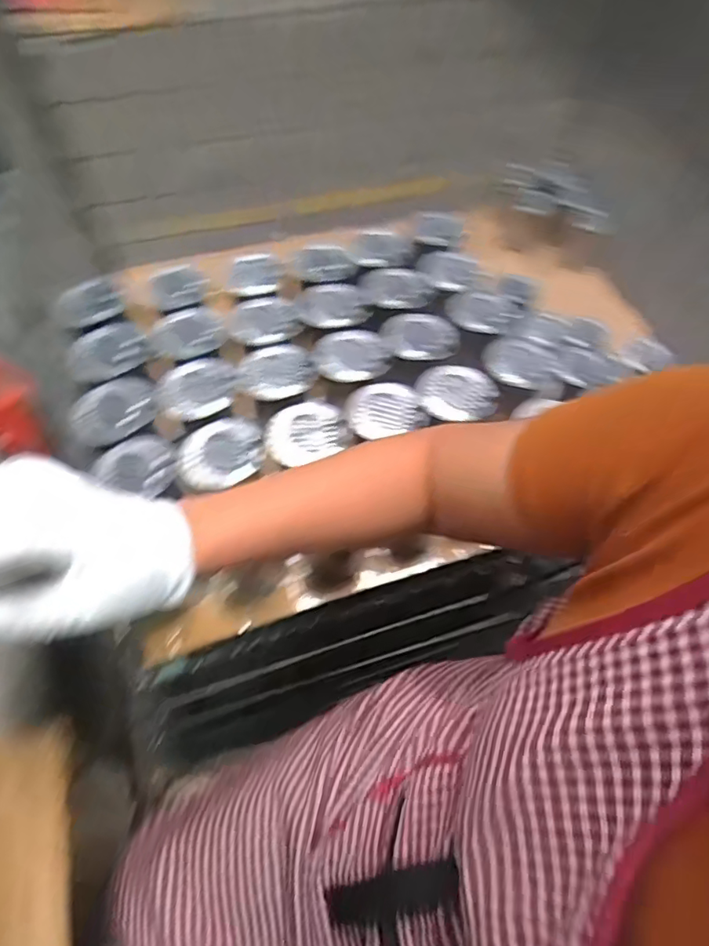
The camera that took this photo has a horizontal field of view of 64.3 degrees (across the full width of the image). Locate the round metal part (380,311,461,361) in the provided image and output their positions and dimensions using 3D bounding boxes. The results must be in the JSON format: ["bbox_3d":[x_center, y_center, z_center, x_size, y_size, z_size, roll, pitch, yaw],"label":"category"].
[{"bbox_3d":[0.090,-0.189,0.766,0.105,0.009,0.085,18,61,6],"label":"round metal part"}]

